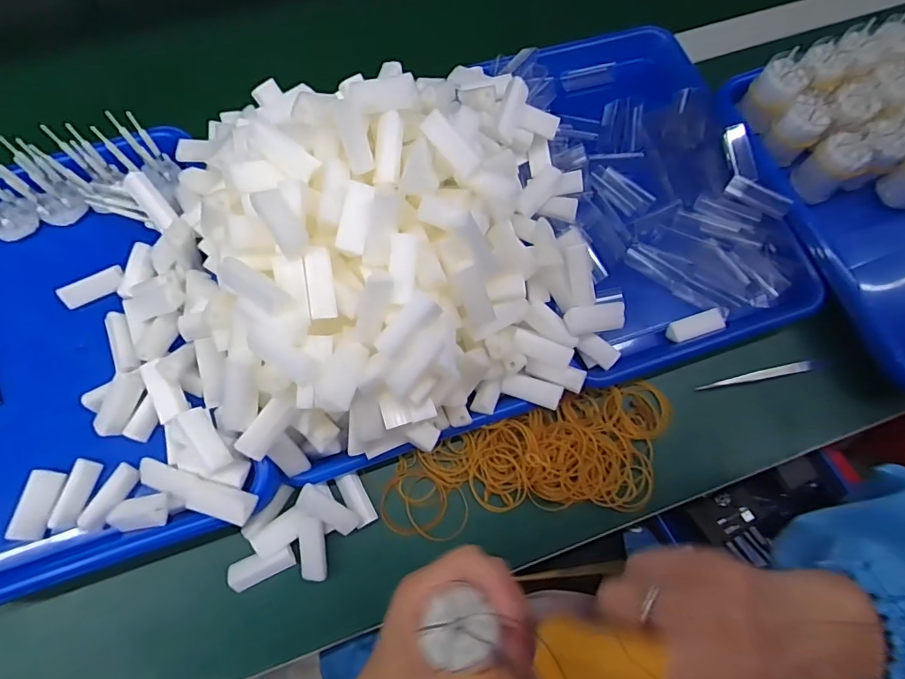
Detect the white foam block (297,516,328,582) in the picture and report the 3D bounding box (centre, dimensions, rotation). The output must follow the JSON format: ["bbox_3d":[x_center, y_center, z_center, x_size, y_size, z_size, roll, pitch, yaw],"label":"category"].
[{"bbox_3d":[-0.103,0.152,0.367,0.021,0.011,0.047,-2,95,-2],"label":"white foam block"}]

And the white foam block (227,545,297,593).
[{"bbox_3d":[-0.141,0.168,0.370,0.047,0.011,0.020,-21,74,-8],"label":"white foam block"}]

